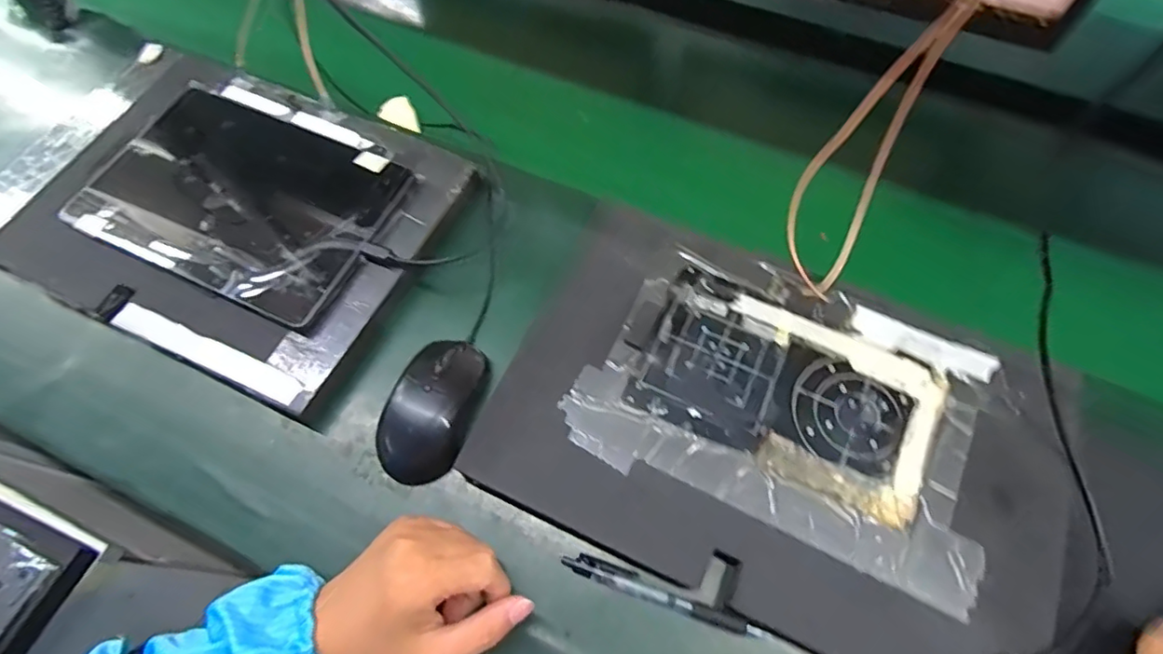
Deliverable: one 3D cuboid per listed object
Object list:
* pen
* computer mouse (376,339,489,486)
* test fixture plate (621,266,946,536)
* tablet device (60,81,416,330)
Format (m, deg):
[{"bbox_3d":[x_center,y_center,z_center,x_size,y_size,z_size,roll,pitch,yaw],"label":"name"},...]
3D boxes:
[{"bbox_3d":[0.056,0.181,0.385,0.141,0.010,0.015,17,64,8],"label":"pen"},{"bbox_3d":[-0.111,0.061,0.431,0.065,0.032,0.111,22,65,10],"label":"computer mouse"},{"bbox_3d":[0.152,0.045,0.423,0.210,0.005,0.124,25,66,12],"label":"test fixture plate"},{"bbox_3d":[-0.295,-0.116,0.487,0.257,0.015,0.167,24,67,11],"label":"tablet device"}]

